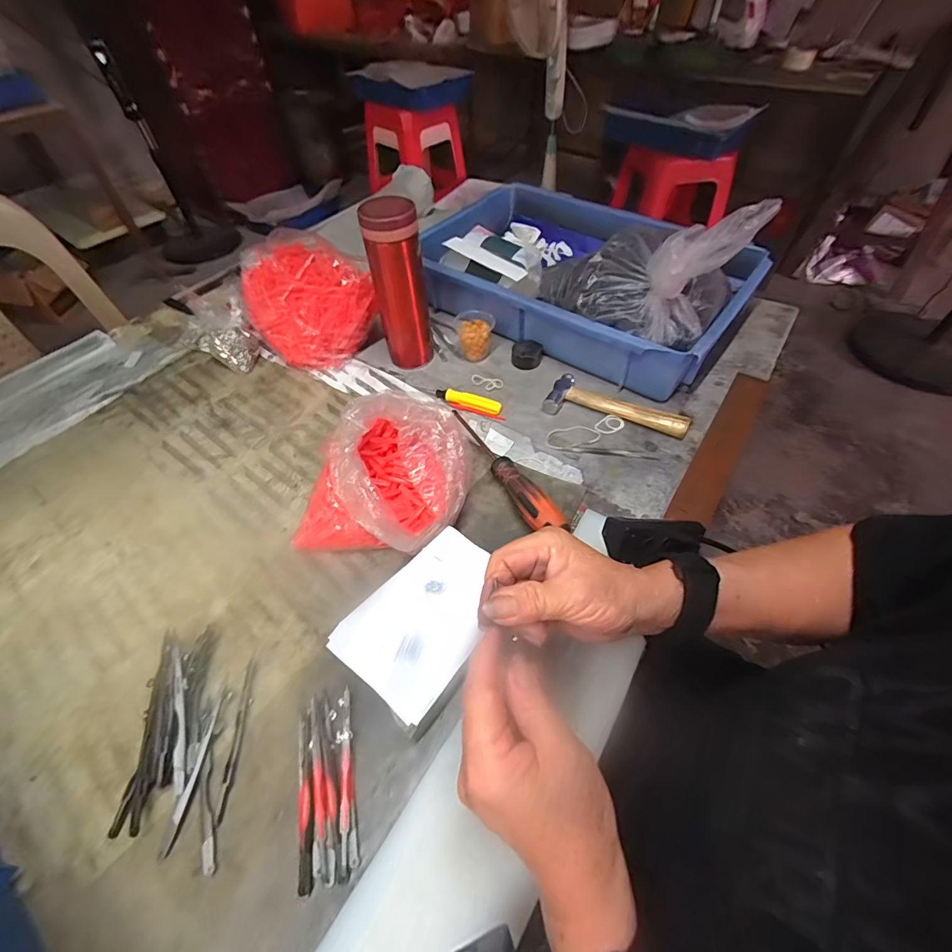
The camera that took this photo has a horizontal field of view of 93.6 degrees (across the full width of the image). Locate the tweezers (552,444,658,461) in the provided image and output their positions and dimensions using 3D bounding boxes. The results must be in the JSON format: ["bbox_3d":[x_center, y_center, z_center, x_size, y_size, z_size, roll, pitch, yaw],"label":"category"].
[{"bbox_3d":[0.139,-0.027,0.485,0.107,0.004,0.010,8,52,7],"label":"tweezers"}]

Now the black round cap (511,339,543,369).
[{"bbox_3d":[0.067,-0.159,0.580,0.036,0.028,0.036,0,52,0],"label":"black round cap"}]

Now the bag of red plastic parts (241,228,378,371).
[{"bbox_3d":[-0.228,-0.238,0.597,0.145,0.109,0.187,-24,55,-18],"label":"bag of red plastic parts"}]

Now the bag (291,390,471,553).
[{"bbox_3d":[-0.081,0.003,0.418,0.147,0.092,0.139,14,53,11],"label":"bag"}]

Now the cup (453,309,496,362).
[{"bbox_3d":[-0.003,-0.188,0.587,0.053,0.049,0.064,4,52,4],"label":"cup"}]

